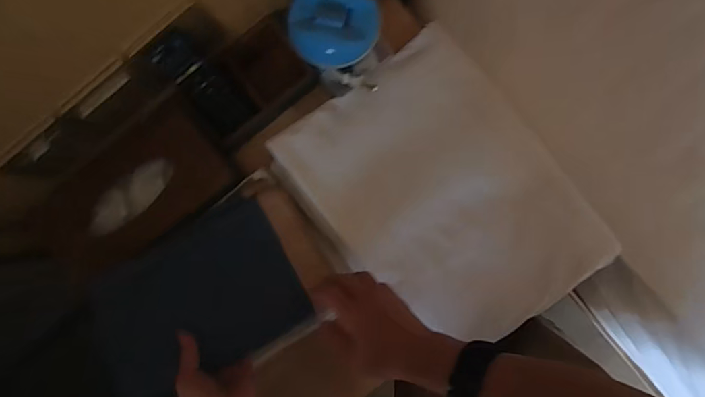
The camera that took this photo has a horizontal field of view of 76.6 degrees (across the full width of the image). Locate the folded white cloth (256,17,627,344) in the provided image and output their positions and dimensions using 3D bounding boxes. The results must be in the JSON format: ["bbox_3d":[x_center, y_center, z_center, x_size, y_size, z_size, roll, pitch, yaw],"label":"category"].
[{"bbox_3d":[0.105,0.002,0.541,0.266,0.044,0.348,-40,86,3],"label":"folded white cloth"}]

